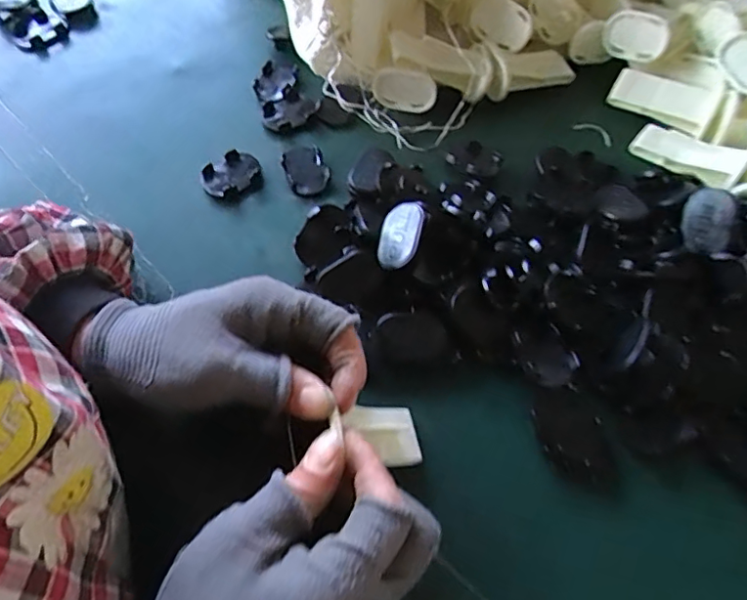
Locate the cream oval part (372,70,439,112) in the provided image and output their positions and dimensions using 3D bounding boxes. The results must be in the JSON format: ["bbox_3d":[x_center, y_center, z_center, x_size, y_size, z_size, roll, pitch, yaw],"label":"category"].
[{"bbox_3d":[0.023,-0.160,0.429,0.050,0.035,0.006,16,62,8],"label":"cream oval part"}]

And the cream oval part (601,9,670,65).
[{"bbox_3d":[0.214,-0.215,0.457,0.049,0.037,0.012,27,37,31],"label":"cream oval part"}]

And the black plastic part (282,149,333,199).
[{"bbox_3d":[-0.049,-0.093,0.402,0.030,0.011,0.043,-19,61,-14],"label":"black plastic part"}]

